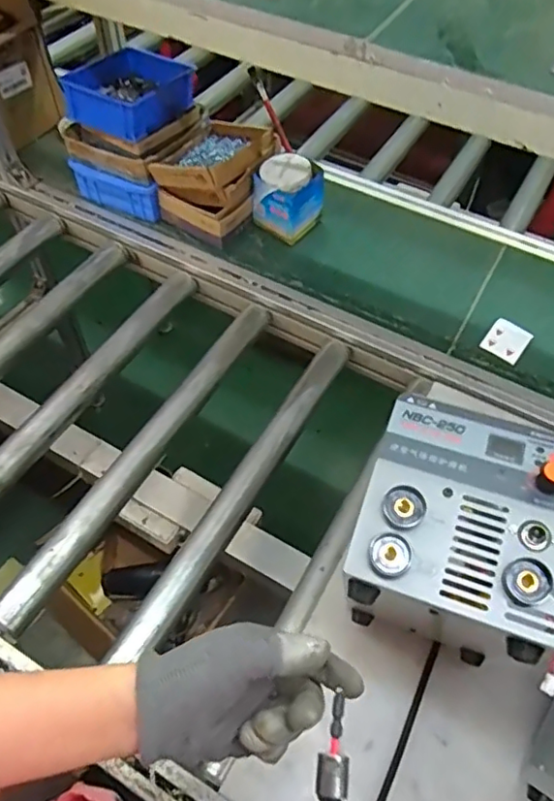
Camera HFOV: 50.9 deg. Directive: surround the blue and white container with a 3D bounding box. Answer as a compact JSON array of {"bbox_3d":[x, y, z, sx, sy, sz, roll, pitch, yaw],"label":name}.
[{"bbox_3d":[0.019,-0.349,1.017,0.093,0.123,0.104,36,63,22],"label":"blue and white container"}]

